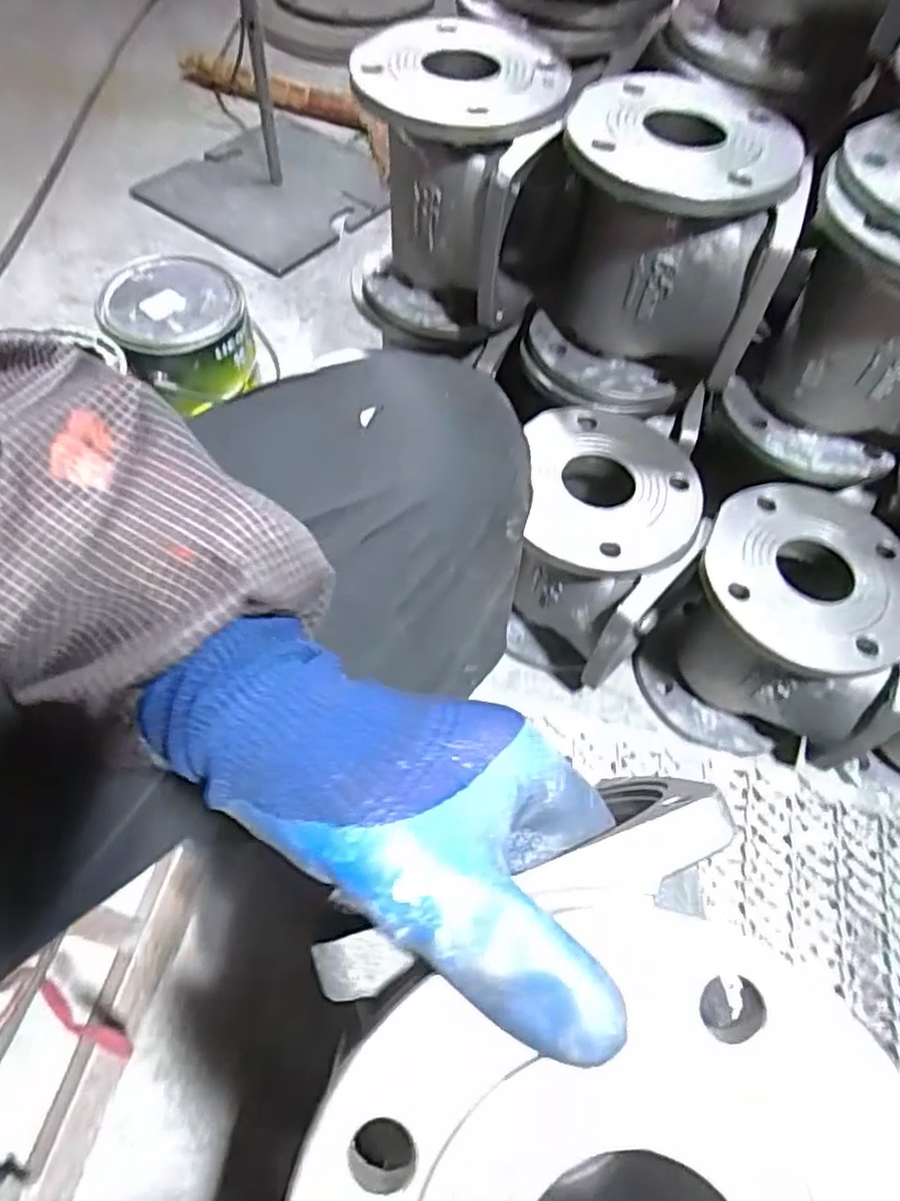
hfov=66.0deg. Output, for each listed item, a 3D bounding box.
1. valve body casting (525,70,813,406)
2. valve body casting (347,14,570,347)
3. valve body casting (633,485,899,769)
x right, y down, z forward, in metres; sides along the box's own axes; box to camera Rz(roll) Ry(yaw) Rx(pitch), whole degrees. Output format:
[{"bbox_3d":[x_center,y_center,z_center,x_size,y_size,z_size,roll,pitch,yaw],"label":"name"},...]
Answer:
[{"bbox_3d":[0.169,-0.288,0.596,0.177,0.203,0.160,8,59,1],"label":"valve body casting"},{"bbox_3d":[0.001,-0.364,0.628,0.181,0.192,0.153,18,59,7],"label":"valve body casting"},{"bbox_3d":[0.300,0.029,0.635,0.193,0.188,0.169,31,62,14],"label":"valve body casting"}]

